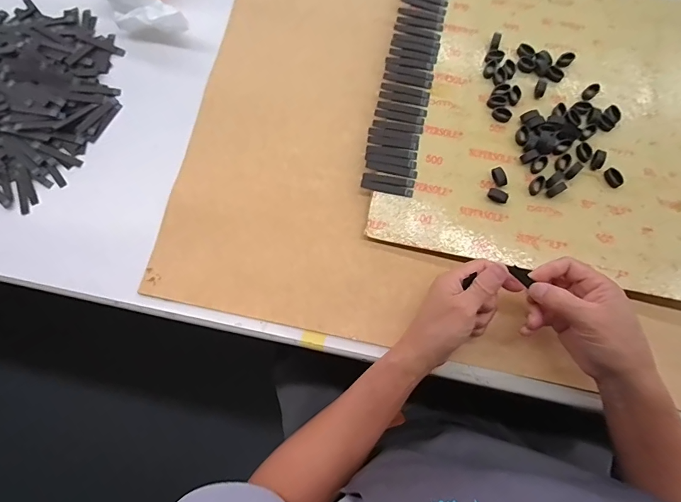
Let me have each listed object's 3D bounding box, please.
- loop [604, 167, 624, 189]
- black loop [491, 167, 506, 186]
[{"bbox_3d":[0.312,-0.084,0.452,0.018,0.006,0.023,-26,80,-5],"label":"loop"},{"bbox_3d":[0.181,-0.085,0.453,0.010,0.012,0.023,-23,80,-5],"label":"black loop"}]

